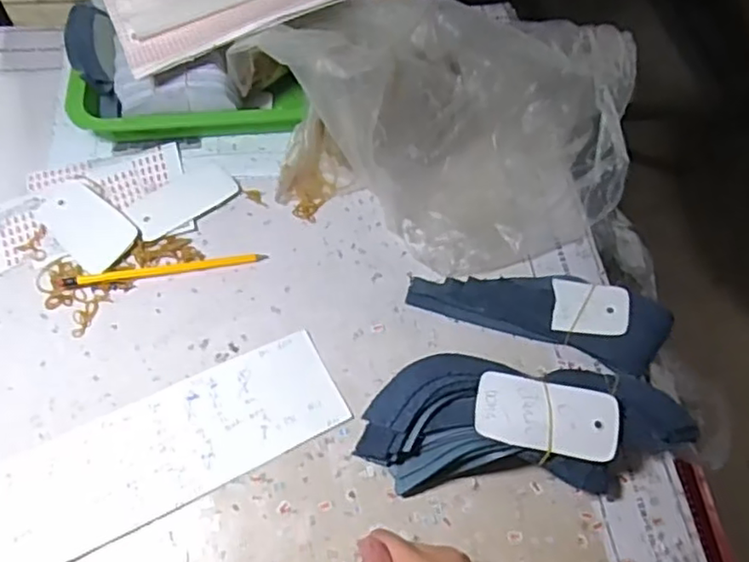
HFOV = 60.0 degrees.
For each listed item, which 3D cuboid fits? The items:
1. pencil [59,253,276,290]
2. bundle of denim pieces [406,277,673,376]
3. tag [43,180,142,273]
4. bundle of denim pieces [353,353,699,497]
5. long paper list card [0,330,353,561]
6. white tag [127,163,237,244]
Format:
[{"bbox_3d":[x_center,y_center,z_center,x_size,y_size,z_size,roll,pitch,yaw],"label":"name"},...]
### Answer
[{"bbox_3d":[-0.189,-0.010,0.584,0.177,0.007,0.012,-9,59,-7],"label":"pencil"},{"bbox_3d":[0.145,0.018,0.575,0.214,0.028,0.076,20,60,10],"label":"bundle of denim pieces"},{"bbox_3d":[-0.272,-0.056,0.609,0.111,0.004,0.056,39,70,19],"label":"tag"},{"bbox_3d":[0.115,0.111,0.507,0.249,0.055,0.096,0,58,-2],"label":"bundle of denim pieces"},{"bbox_3d":[-0.181,0.138,0.505,0.316,0.006,0.094,-25,62,-16],"label":"long paper list card"},{"bbox_3d":[-0.182,-0.078,0.619,0.102,0.004,0.050,-32,68,-21],"label":"white tag"}]

